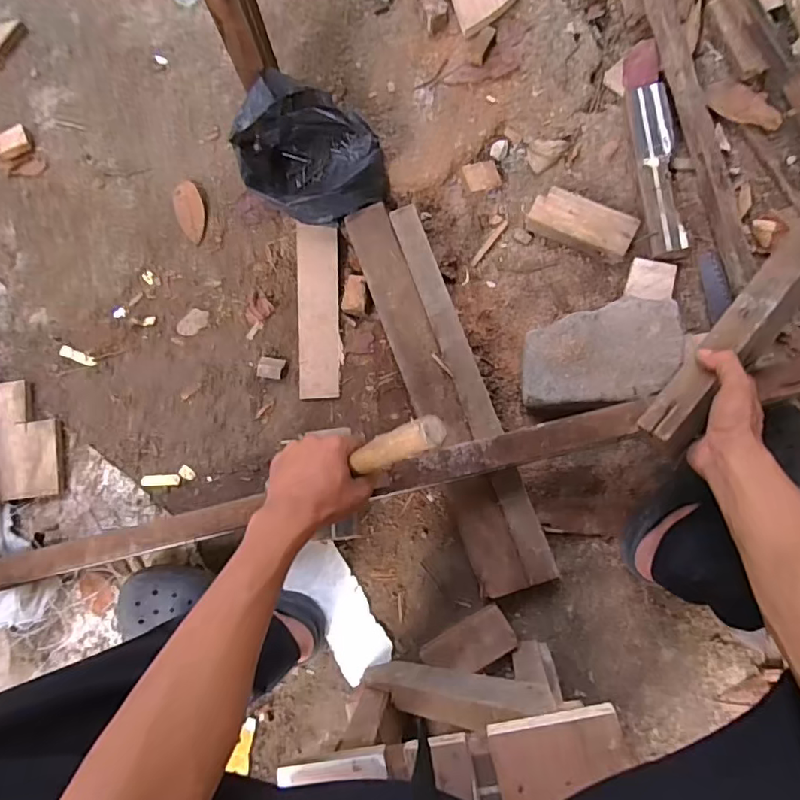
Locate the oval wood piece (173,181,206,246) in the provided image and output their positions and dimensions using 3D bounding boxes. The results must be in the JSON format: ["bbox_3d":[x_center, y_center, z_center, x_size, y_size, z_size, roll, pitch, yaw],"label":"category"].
[{"bbox_3d":[-0.323,-0.290,0.810,0.044,0.004,0.102,-20,82,2],"label":"oval wood piece"}]

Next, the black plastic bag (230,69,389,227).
[{"bbox_3d":[-0.129,-0.343,0.744,0.192,0.120,0.169,42,88,8],"label":"black plastic bag"}]

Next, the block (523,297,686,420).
[{"bbox_3d":[0.258,-0.054,0.695,0.205,0.086,0.129,-15,83,3],"label":"block"}]

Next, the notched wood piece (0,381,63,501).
[{"bbox_3d":[-0.552,0.058,0.778,0.098,0.024,0.172,-9,82,3],"label":"notched wood piece"}]

